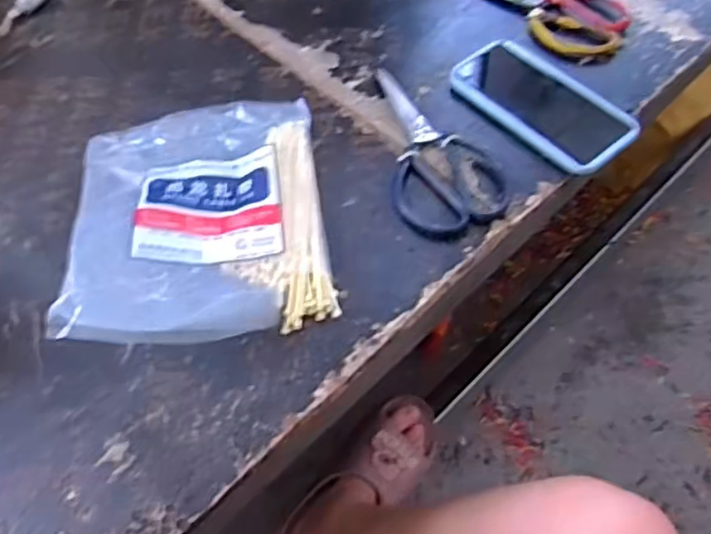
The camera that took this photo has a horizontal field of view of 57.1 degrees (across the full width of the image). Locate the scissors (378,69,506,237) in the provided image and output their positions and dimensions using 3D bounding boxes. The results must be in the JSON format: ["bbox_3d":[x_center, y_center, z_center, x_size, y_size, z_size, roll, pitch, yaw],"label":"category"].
[{"bbox_3d":[0.055,-0.110,0.585,0.091,0.014,0.197,-24,60,-11],"label":"scissors"}]

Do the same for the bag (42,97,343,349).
[{"bbox_3d":[-0.134,-0.055,0.539,0.205,0.053,0.253,-9,58,-2],"label":"bag"}]

